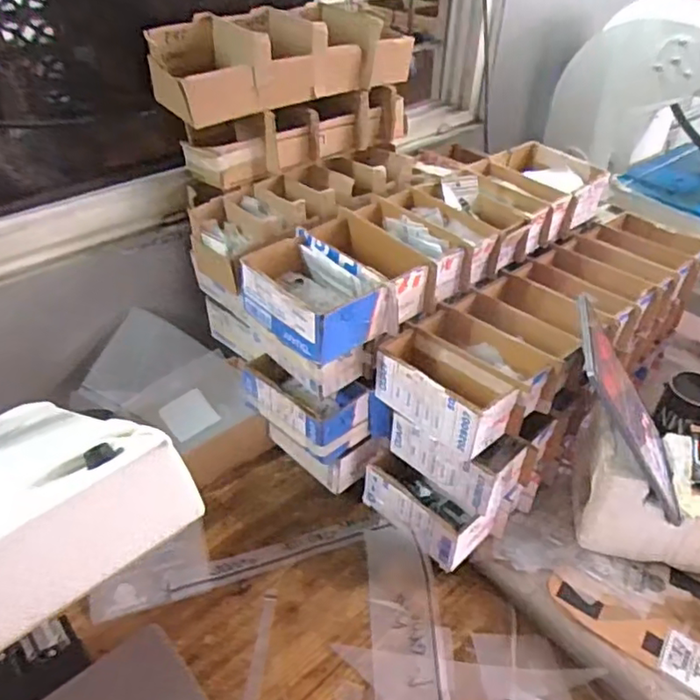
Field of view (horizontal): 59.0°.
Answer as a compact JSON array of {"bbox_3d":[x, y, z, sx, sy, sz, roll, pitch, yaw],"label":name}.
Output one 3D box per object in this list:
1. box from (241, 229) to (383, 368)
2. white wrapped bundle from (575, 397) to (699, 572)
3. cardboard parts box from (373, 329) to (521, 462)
[{"bbox_3d":[-0.045,-0.065,0.752,0.162,0.070,0.115,32,47,33],"label":"box"},{"bbox_3d":[0.421,0.183,0.790,0.233,0.145,0.150,10,39,10],"label":"white wrapped bundle"},{"bbox_3d":[0.109,0.048,0.736,0.079,0.072,0.159,-28,47,-33],"label":"cardboard parts box"}]

